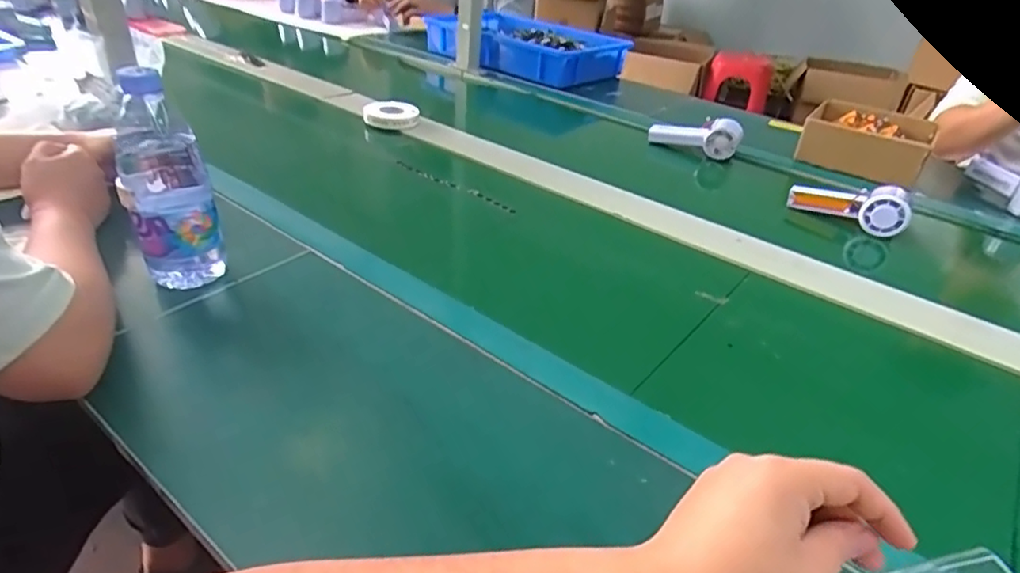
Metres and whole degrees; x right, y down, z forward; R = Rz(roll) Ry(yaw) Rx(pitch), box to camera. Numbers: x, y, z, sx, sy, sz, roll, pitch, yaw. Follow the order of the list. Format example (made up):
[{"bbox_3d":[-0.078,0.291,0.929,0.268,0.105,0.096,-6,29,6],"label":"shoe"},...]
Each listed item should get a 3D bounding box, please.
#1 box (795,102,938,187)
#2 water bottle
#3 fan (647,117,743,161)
[{"bbox_3d":[0.604,-0.248,1.031,0.197,0.067,0.194,25,38,27],"label":"box"},{"bbox_3d":[-0.313,-0.094,0.552,0.072,0.192,0.080,-10,36,-23],"label":"water bottle"},{"bbox_3d":[0.316,-0.261,1.037,0.150,0.058,0.034,13,34,11],"label":"fan"}]

